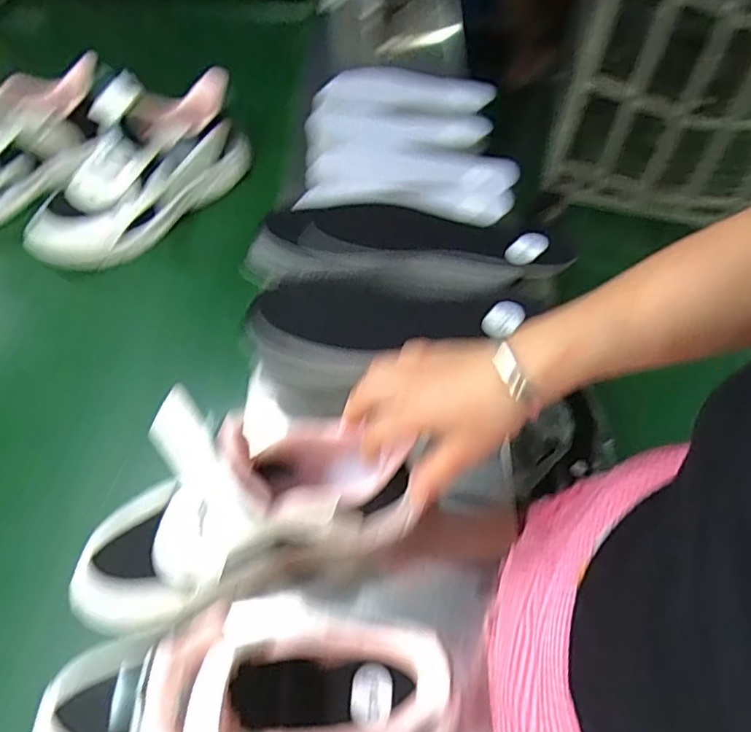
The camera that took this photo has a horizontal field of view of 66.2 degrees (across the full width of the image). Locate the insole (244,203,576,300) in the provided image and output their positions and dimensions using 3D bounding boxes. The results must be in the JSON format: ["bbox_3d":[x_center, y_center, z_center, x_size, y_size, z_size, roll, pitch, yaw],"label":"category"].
[{"bbox_3d":[0.027,-0.107,0.531,0.277,0.023,0.096,8,63,5],"label":"insole"}]

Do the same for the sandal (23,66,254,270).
[{"bbox_3d":[-0.277,-0.242,0.662,0.272,0.164,0.105,-29,61,-22],"label":"sandal"}]

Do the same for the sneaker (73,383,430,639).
[{"bbox_3d":[-0.095,0.089,0.381,0.232,0.137,0.091,-12,56,-12],"label":"sneaker"}]

